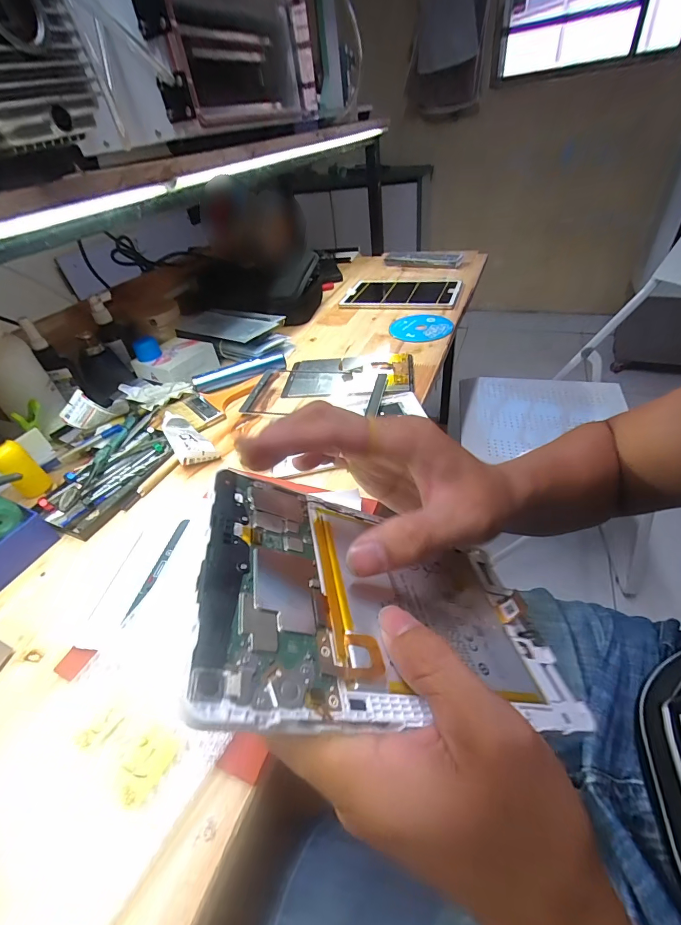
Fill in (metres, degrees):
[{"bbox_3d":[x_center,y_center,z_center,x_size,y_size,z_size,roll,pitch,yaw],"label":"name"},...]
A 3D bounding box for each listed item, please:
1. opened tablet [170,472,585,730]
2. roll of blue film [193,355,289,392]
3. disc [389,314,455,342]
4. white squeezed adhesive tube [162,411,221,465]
[{"bbox_3d":[0.031,0.068,0.197,0.201,0.005,0.119,20,30,-25],"label":"opened tablet"},{"bbox_3d":[-0.166,-0.151,0.633,0.150,0.026,0.028,-25,44,-18],"label":"roll of blue film"},{"bbox_3d":[0.148,-0.249,0.714,0.113,0.008,0.106,10,50,23],"label":"disc"},{"bbox_3d":[-0.204,-0.035,0.508,0.045,0.021,0.104,-30,46,-23],"label":"white squeezed adhesive tube"}]

